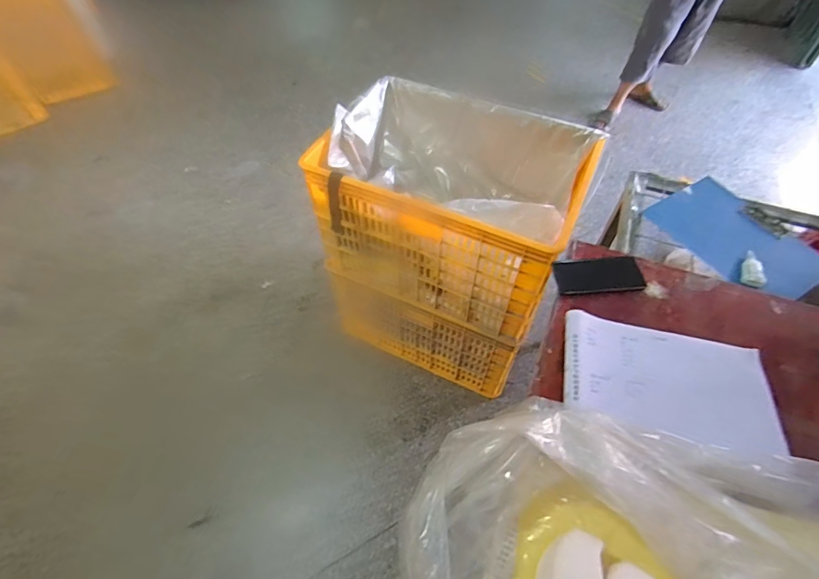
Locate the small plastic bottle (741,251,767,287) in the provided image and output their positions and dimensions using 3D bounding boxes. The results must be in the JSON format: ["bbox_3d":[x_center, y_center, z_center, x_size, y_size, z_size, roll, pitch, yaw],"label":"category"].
[{"bbox_3d":[0.689,-0.044,0.861,0.040,0.016,0.095,21,57,15],"label":"small plastic bottle"}]

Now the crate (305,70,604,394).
[{"bbox_3d":[0.101,-0.123,1.402,0.648,0.788,0.510,21,57,15],"label":"crate"}]

